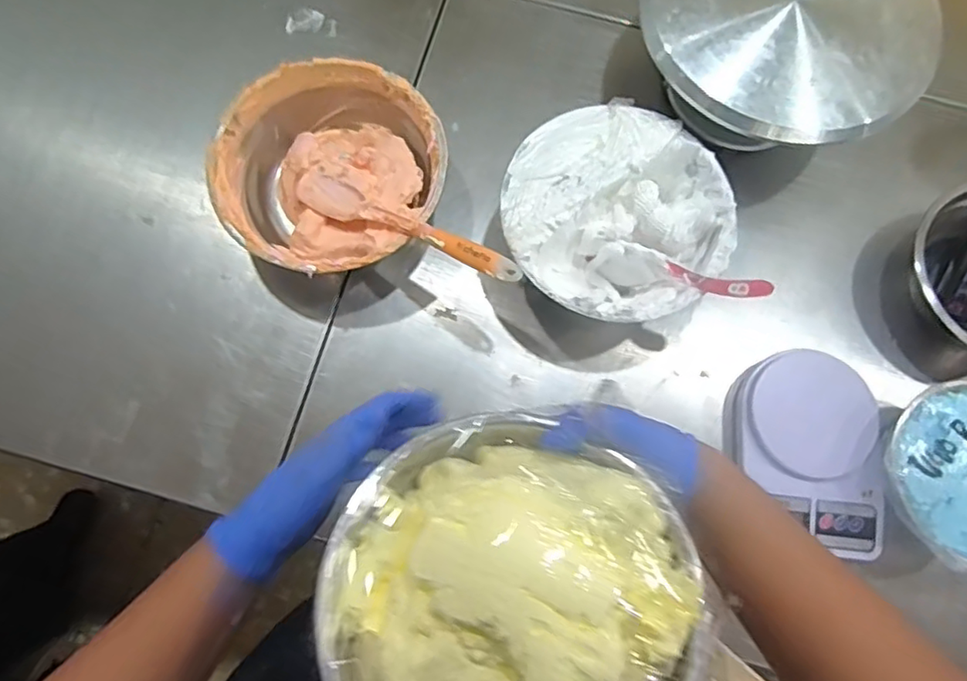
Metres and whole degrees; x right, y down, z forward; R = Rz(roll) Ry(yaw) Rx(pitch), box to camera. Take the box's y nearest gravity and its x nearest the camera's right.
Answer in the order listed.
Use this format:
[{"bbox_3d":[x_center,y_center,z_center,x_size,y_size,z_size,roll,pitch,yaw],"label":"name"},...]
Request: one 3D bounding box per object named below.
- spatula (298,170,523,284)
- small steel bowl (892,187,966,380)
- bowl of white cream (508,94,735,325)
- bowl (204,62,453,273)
[{"bbox_3d":[-0.078,-0.109,0.581,0.252,0.024,0.039,25,76,21],"label":"spatula"},{"bbox_3d":[0.532,-0.062,0.634,0.170,0.076,0.178,0,75,-1],"label":"small steel bowl"},{"bbox_3d":[0.132,-0.120,0.620,0.219,0.109,0.215,0,75,-1],"label":"bowl of white cream"},{"bbox_3d":[-0.154,-0.171,0.637,0.221,0.084,0.223,0,75,-1],"label":"bowl"}]

